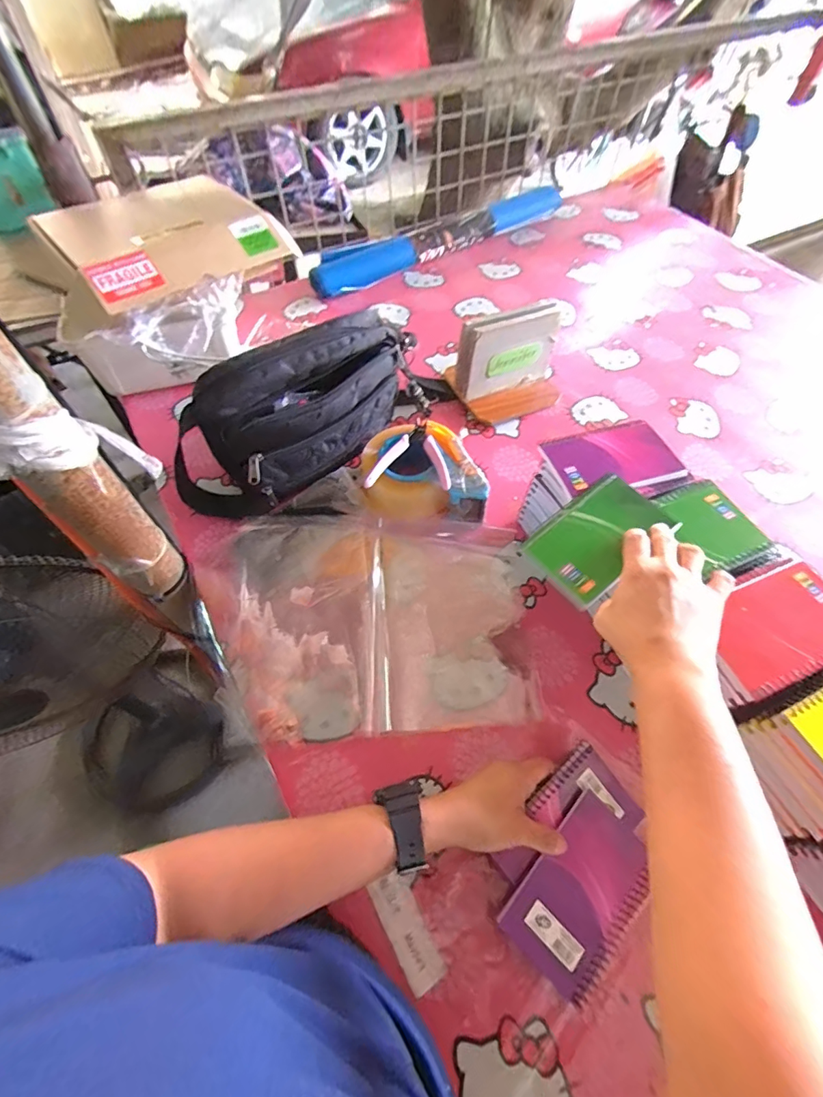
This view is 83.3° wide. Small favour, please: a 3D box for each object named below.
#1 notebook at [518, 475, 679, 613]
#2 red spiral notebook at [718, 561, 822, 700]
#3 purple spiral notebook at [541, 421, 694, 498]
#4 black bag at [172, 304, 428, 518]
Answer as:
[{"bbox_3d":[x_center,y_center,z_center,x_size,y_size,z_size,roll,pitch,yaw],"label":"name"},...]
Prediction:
[{"bbox_3d":[0.172,-0.012,0.431,0.130,0.016,0.079,-37,65,-20],"label":"notebook"},{"bbox_3d":[0.312,0.064,0.388,0.125,0.008,0.079,-20,61,-11],"label":"red spiral notebook"},{"bbox_3d":[0.212,-0.096,0.488,0.129,0.011,0.081,-14,60,-8],"label":"purple spiral notebook"},{"bbox_3d":[-0.125,-0.162,0.573,0.348,0.178,0.098,-31,64,-17],"label":"black bag"}]

